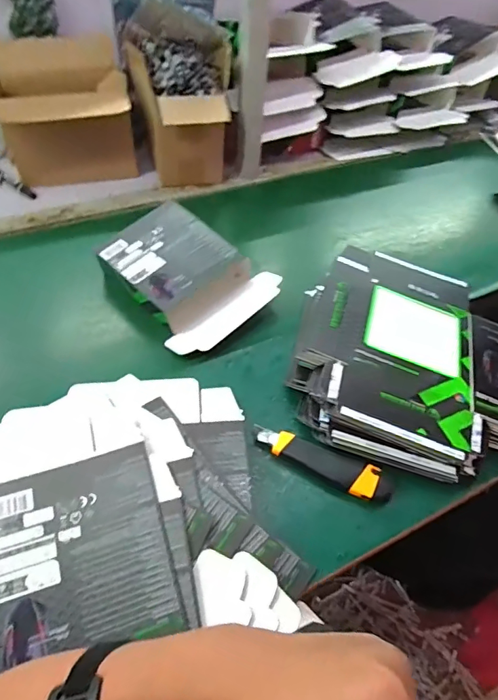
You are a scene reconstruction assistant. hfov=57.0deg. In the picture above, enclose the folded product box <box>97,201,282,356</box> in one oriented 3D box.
[{"bbox_3d":[-0.091,-0.116,0.691,0.190,0.076,0.241,-35,59,-30],"label":"folded product box"}]

